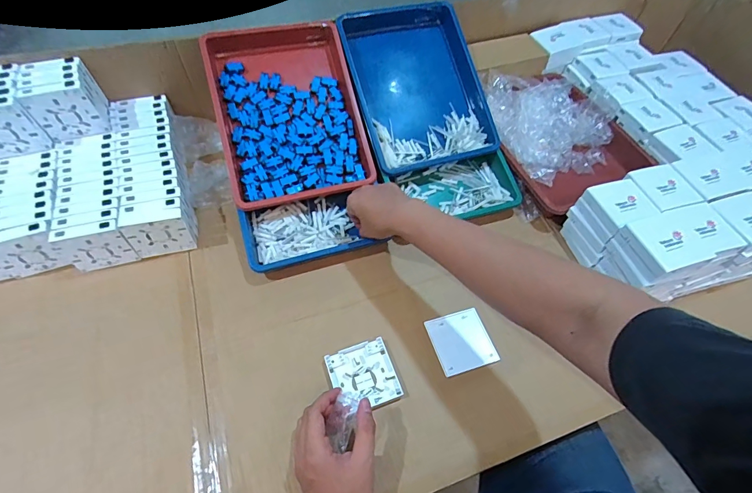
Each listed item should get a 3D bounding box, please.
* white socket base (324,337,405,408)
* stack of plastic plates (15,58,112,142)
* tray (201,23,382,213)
[{"bbox_3d":[-0.017,0.178,0.524,0.086,0.011,0.085,-15,56,-15],"label":"white socket base"},{"bbox_3d":[-0.510,-0.241,0.629,0.094,0.096,0.090,-18,59,-15],"label":"stack of plastic plates"},{"bbox_3d":[-0.151,-0.238,0.656,0.238,0.052,0.319,-14,81,-13],"label":"tray"}]

